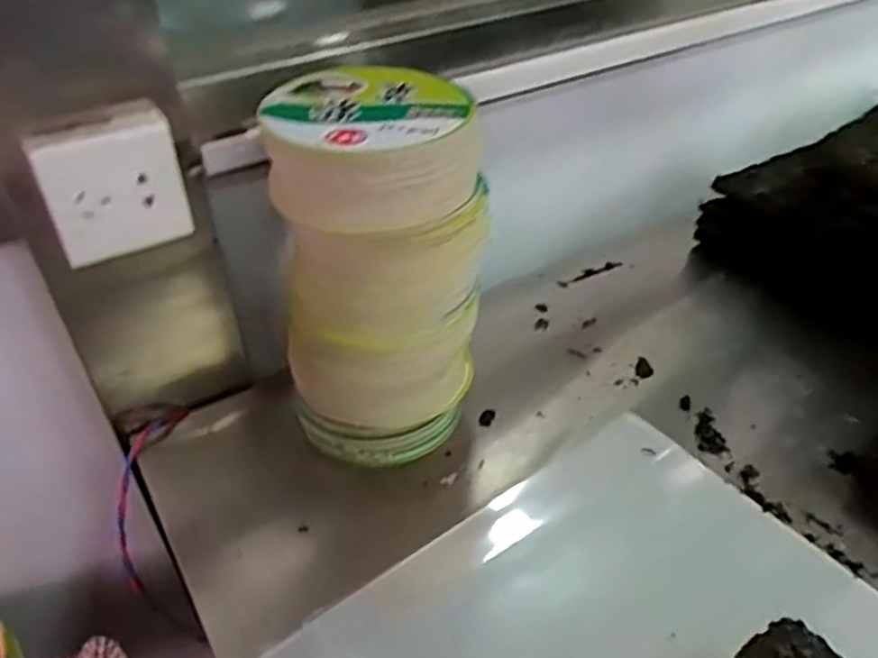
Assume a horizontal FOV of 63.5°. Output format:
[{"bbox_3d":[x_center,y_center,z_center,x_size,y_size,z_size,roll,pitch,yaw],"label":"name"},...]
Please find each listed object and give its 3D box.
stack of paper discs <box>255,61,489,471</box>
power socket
[{"bbox_3d":[-0.039,-0.037,0.536,0.142,0.260,0.139,1,39,4],"label":"stack of paper discs"},{"bbox_3d":[-0.232,-0.102,0.507,0.090,0.087,0.052,-24,44,-25],"label":"power socket"}]

